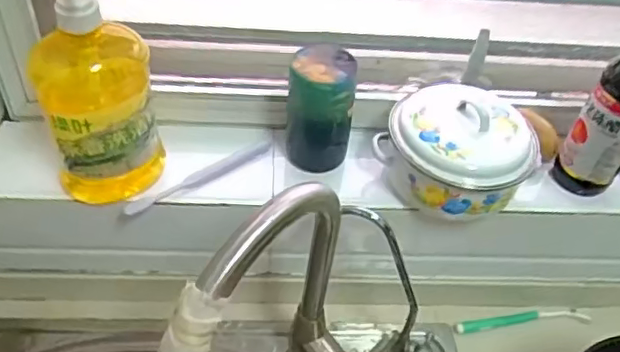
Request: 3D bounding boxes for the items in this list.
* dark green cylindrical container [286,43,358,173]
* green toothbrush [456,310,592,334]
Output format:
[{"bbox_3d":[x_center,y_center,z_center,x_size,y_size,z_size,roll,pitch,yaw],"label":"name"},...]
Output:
[{"bbox_3d":[0.011,-0.068,0.646,0.071,0.130,0.073,3,44,-3],"label":"dark green cylindrical container"},{"bbox_3d":[0.282,0.190,0.775,0.196,0.023,0.026,-5,45,-11],"label":"green toothbrush"}]

